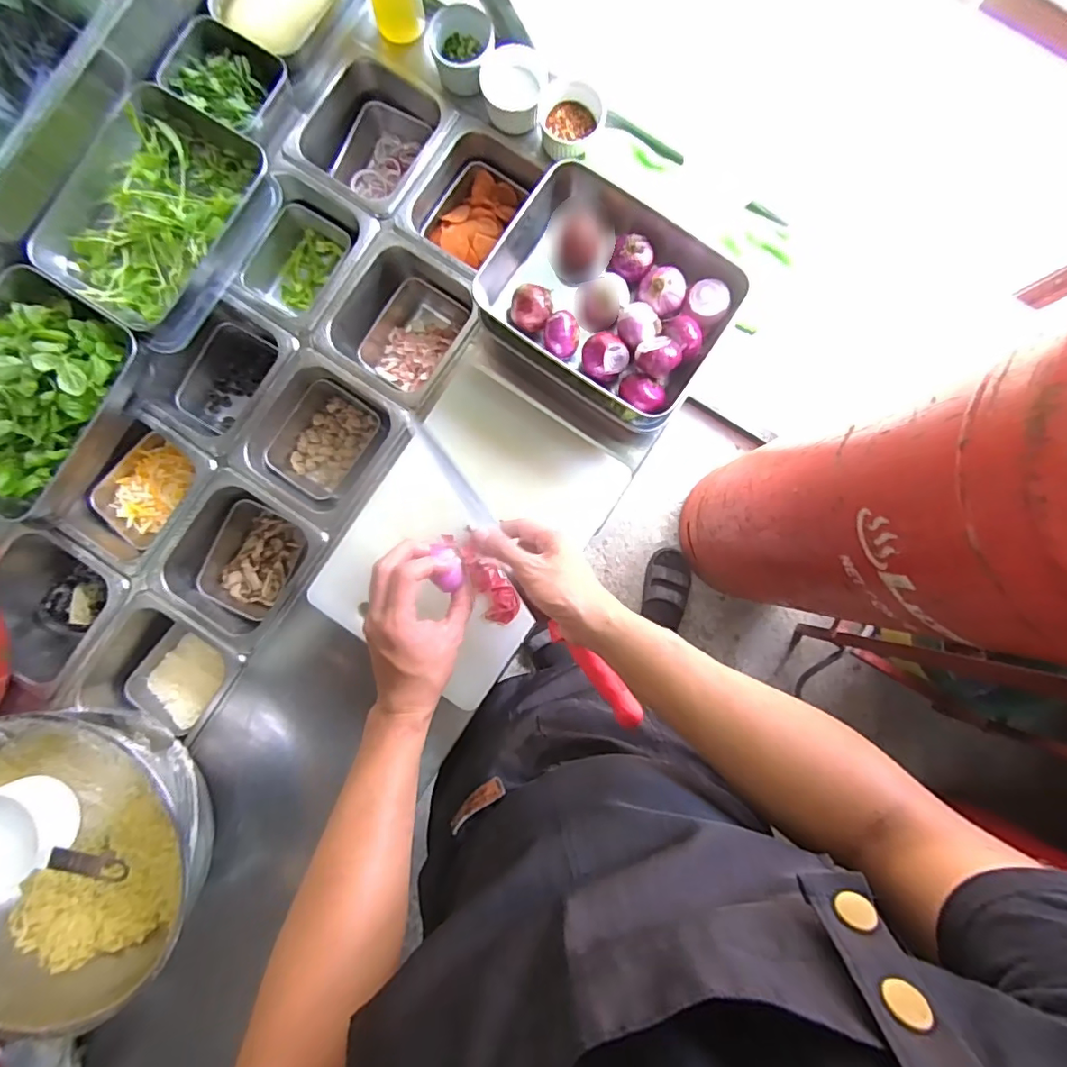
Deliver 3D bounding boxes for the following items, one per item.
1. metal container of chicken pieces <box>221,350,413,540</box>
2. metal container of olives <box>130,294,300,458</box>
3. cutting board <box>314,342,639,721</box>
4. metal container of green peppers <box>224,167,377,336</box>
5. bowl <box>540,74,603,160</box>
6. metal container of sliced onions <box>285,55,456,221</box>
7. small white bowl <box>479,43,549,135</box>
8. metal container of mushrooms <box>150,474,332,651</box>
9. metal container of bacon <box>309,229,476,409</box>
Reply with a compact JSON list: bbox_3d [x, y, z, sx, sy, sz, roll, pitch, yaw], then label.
[{"bbox_3d":[-0.262,-0.112,0.690,0.174,0.094,0.180,35,89,1],"label":"metal container of chicken pieces"},{"bbox_3d":[-0.385,-0.193,0.691,0.140,0.107,0.179,32,89,1],"label":"metal container of olives"},{"bbox_3d":[-0.071,-0.010,0.638,0.246,0.025,0.361,34,89,1],"label":"cutting board"},{"bbox_3d":[-0.296,-0.349,0.699,0.154,0.095,0.175,31,89,1],"label":"metal container of green peppers"},{"bbox_3d":[0.044,-0.498,0.643,0.069,0.044,0.074,0,88,0],"label":"bowl"},{"bbox_3d":[-0.203,-0.500,0.700,0.160,0.092,0.177,37,89,1],"label":"metal container of sliced onions"},{"bbox_3d":[-0.024,-0.530,0.633,0.074,0.045,0.068,0,88,0],"label":"small white bowl"},{"bbox_3d":[-0.363,0.031,0.682,0.160,0.096,0.176,33,89,1],"label":"metal container of mushrooms"},{"bbox_3d":[-0.160,-0.259,0.691,0.158,0.101,0.179,32,89,1],"label":"metal container of bacon"}]

